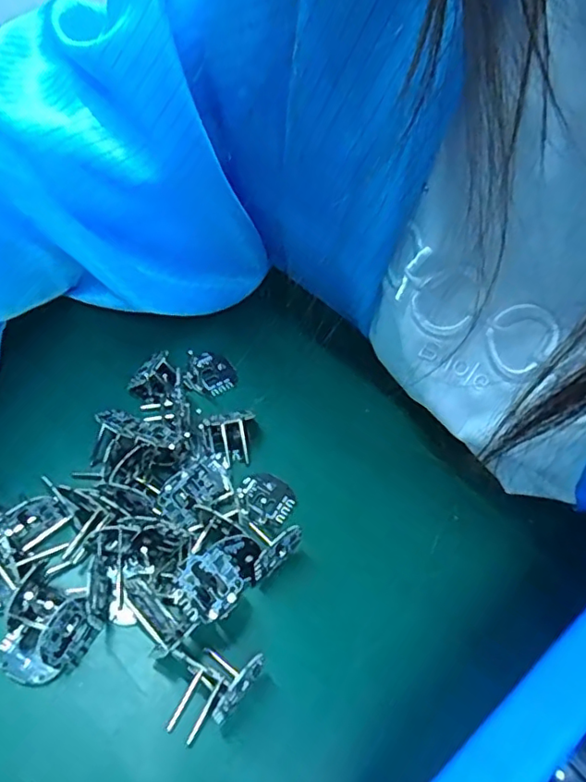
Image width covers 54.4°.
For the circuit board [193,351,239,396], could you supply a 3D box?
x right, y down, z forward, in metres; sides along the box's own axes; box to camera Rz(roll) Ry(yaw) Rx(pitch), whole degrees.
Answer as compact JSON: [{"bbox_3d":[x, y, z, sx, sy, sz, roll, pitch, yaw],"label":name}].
[{"bbox_3d":[-0.039,-0.009,0.280,0.019,0.004,0.023,-26,58,-23],"label":"circuit board"}]

